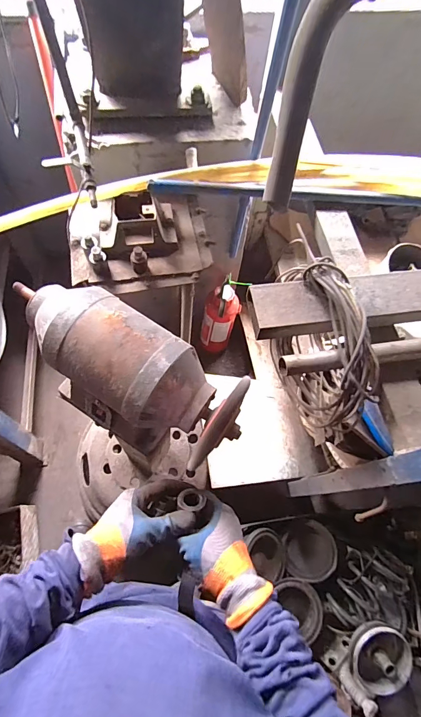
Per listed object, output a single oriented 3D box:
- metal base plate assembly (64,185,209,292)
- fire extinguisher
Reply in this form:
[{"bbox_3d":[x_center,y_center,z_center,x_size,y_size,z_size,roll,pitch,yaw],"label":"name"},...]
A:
[{"bbox_3d":[-0.173,-0.298,0.861,0.336,0.087,0.263,-10,67,-7],"label":"metal base plate assembly"},{"bbox_3d":[0.031,-0.155,1.425,0.122,0.435,0.129,39,70,13],"label":"fire extinguisher"}]

